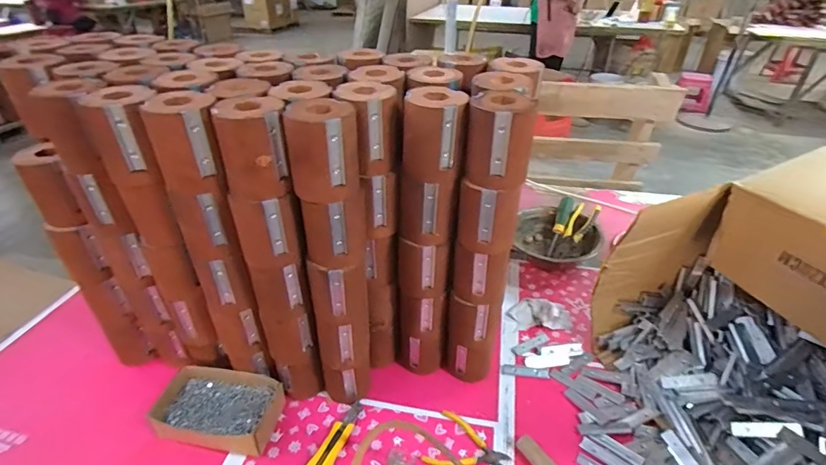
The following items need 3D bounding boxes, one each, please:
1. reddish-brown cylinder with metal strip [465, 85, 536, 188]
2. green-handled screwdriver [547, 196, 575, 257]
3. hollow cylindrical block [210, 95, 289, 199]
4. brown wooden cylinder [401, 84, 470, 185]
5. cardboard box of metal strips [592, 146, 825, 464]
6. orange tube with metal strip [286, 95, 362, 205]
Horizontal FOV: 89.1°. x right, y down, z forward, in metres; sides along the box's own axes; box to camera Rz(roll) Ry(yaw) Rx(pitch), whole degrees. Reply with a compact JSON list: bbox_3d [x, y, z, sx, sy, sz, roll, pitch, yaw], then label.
[{"bbox_3d":[0.107,-0.114,0.516,0.085,0.100,0.066,8,35,11],"label":"reddish-brown cylinder with metal strip"},{"bbox_3d":[0.374,-0.017,1.064,0.033,0.026,0.171,17,74,25],"label":"green-handled screwdriver"},{"bbox_3d":[-0.194,-0.104,0.511,0.080,0.104,0.078,-15,38,-22],"label":"hollow cylindrical block"},{"bbox_3d":[0.025,-0.127,0.542,0.083,0.101,0.075,2,35,3],"label":"brown wooden cylinder"},{"bbox_3d":[0.515,0.122,0.601,0.303,0.383,0.361,-13,36,-15],"label":"cardboard box of metal strips"},{"bbox_3d":[-0.107,-0.099,0.504,0.085,0.102,0.073,-6,35,-10],"label":"orange tube with metal strip"}]

